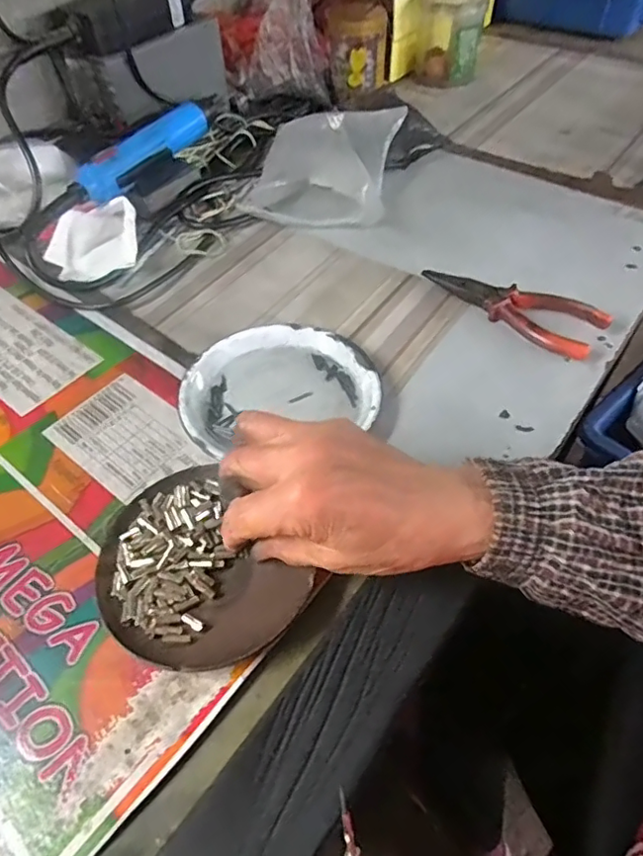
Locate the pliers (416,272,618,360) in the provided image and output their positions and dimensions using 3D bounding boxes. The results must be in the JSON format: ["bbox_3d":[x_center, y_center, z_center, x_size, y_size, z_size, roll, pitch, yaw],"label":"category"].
[{"bbox_3d":[0.151,-0.100,0.438,0.143,0.019,0.050,37,61,26],"label":"pliers"}]

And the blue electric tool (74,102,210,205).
[{"bbox_3d":[-0.165,-0.268,0.527,0.026,0.028,0.165,22,55,19],"label":"blue electric tool"}]

